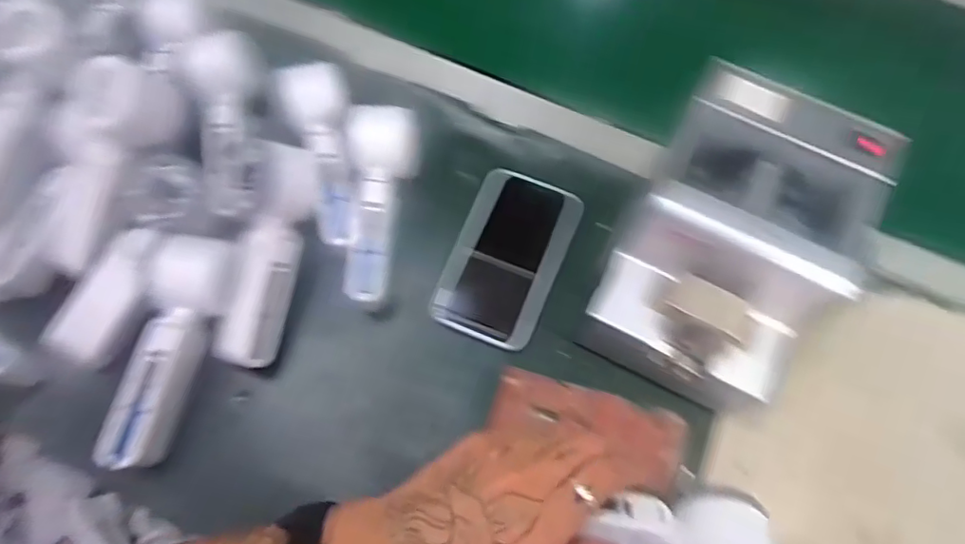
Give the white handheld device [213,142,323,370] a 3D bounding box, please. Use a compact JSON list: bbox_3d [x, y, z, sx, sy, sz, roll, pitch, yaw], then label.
[{"bbox_3d":[-0.163,-0.013,0.432,0.048,0.037,0.162,14,88,3],"label":"white handheld device"}]

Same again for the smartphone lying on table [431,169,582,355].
[{"bbox_3d":[0.021,-0.015,0.473,0.086,0.010,0.146,21,69,6],"label":"smartphone lying on table"}]

